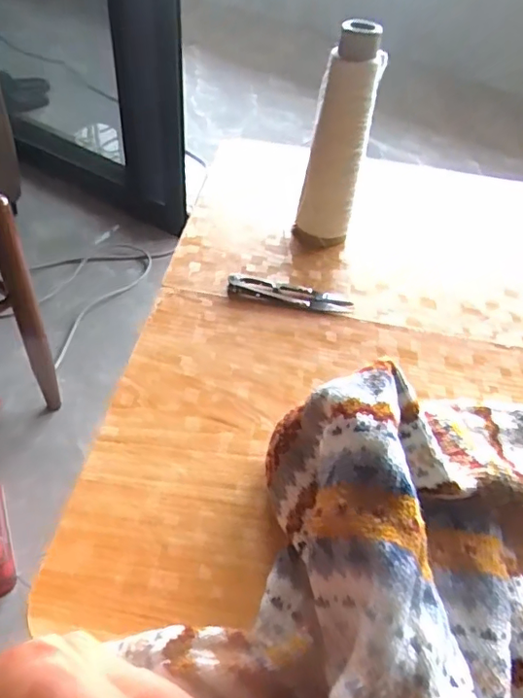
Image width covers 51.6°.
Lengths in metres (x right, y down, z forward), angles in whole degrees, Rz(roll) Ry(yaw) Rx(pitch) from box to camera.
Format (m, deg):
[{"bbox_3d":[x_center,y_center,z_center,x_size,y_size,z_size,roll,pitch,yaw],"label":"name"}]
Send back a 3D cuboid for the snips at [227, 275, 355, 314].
[{"bbox_3d":[0.024,-0.048,0.461,0.104,0.010,0.029,7,47,0],"label":"snips"}]

